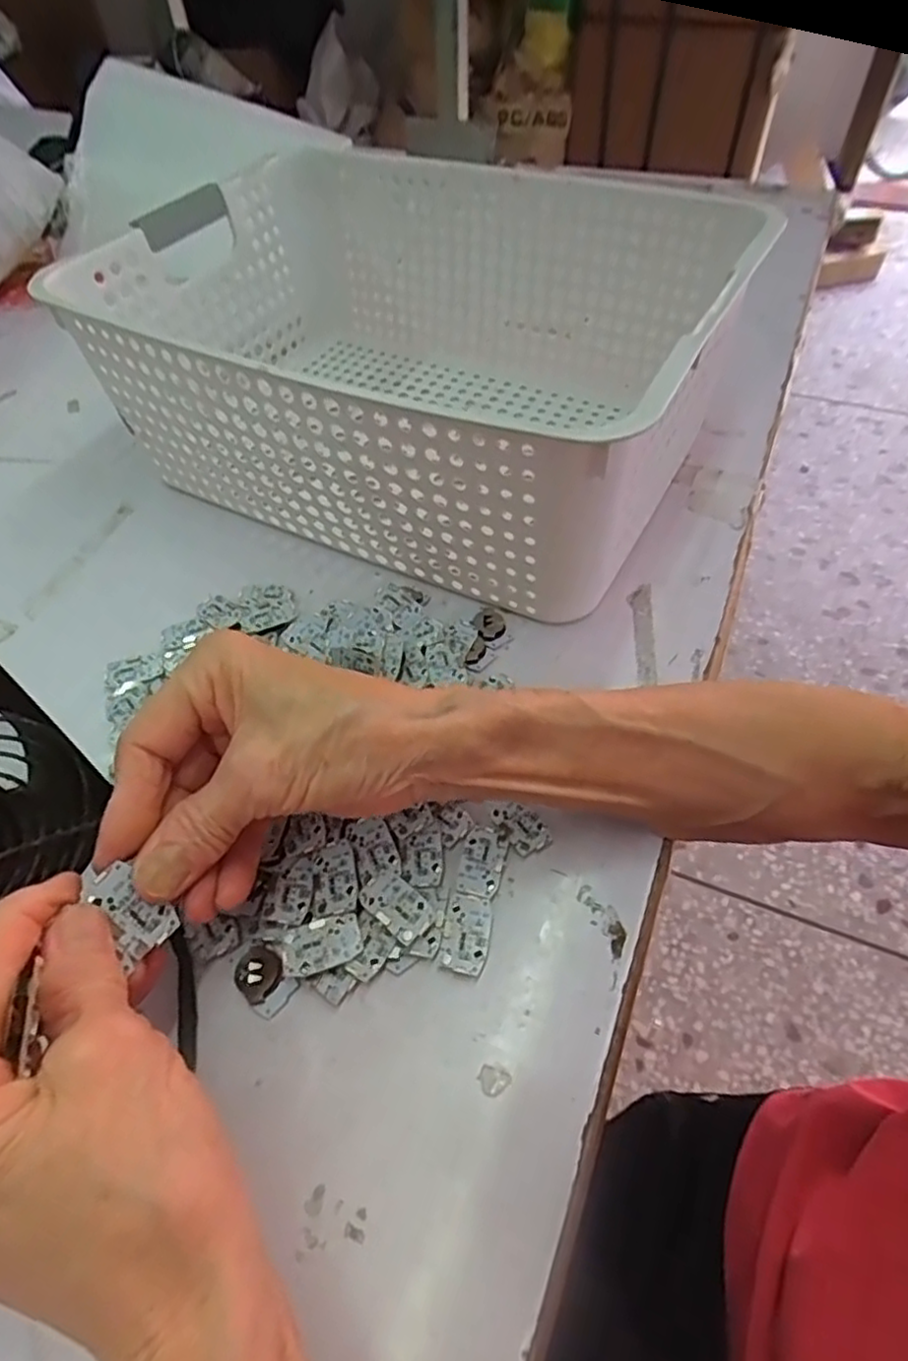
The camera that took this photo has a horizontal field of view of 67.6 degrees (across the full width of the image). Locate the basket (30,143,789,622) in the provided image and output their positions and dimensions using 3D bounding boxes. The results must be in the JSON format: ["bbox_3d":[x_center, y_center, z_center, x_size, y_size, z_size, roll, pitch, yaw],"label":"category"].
[{"bbox_3d":[-0.026,-0.198,0.418,0.336,0.121,0.261,23,57,19],"label":"basket"}]

